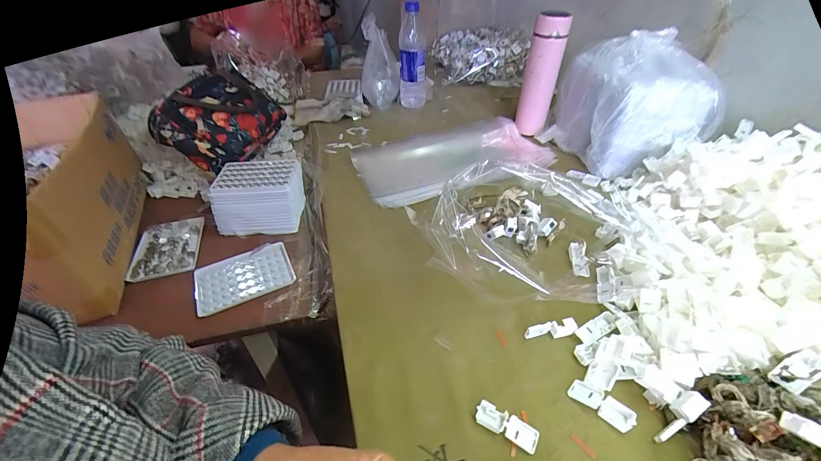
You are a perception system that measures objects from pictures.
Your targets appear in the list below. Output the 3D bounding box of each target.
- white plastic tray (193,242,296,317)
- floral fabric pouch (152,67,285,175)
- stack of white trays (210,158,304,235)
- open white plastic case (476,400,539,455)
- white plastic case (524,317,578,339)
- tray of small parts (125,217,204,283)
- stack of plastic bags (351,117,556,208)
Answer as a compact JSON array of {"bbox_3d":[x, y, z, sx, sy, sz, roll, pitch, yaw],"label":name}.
[{"bbox_3d":[-0.241,0.068,0.503,0.129,0.015,0.090,-20,45,-20],"label":"white plastic tray"},{"bbox_3d":[-0.376,-0.222,0.702,0.162,0.129,0.228,3,41,5],"label":"floral fabric pouch"},{"bbox_3d":[-0.252,-0.060,0.583,0.135,0.083,0.109,-4,41,-3],"label":"stack of white trays"},{"bbox_3d":[0.087,0.175,0.309,0.054,0.012,0.020,20,45,22],"label":"open white plastic case"},{"bbox_3d":[0.154,0.109,0.378,0.055,0.017,0.012,-9,42,-9],"label":"white plastic case"},{"bbox_3d":[-0.386,0.027,0.549,0.093,0.013,0.122,-12,42,-12],"label":"tray of small parts"},{"bbox_3d":[0.080,-0.134,0.654,0.345,0.034,0.183,-16,44,-15],"label":"stack of plastic bags"}]

